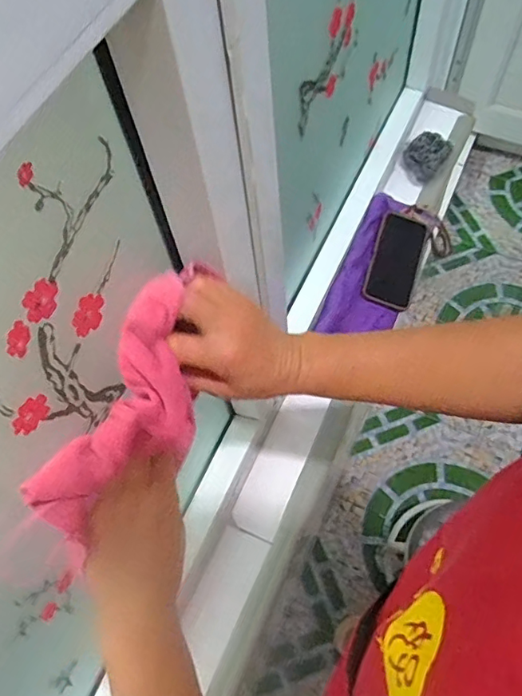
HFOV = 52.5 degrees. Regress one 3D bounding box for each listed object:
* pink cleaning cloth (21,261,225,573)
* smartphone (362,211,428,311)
[{"bbox_3d":[-0.083,0.034,0.376,0.064,0.075,0.207,20,75,13],"label":"pink cleaning cloth"},{"bbox_3d":[0.225,-0.147,0.883,0.088,0.019,0.178,24,69,-11],"label":"smartphone"}]

